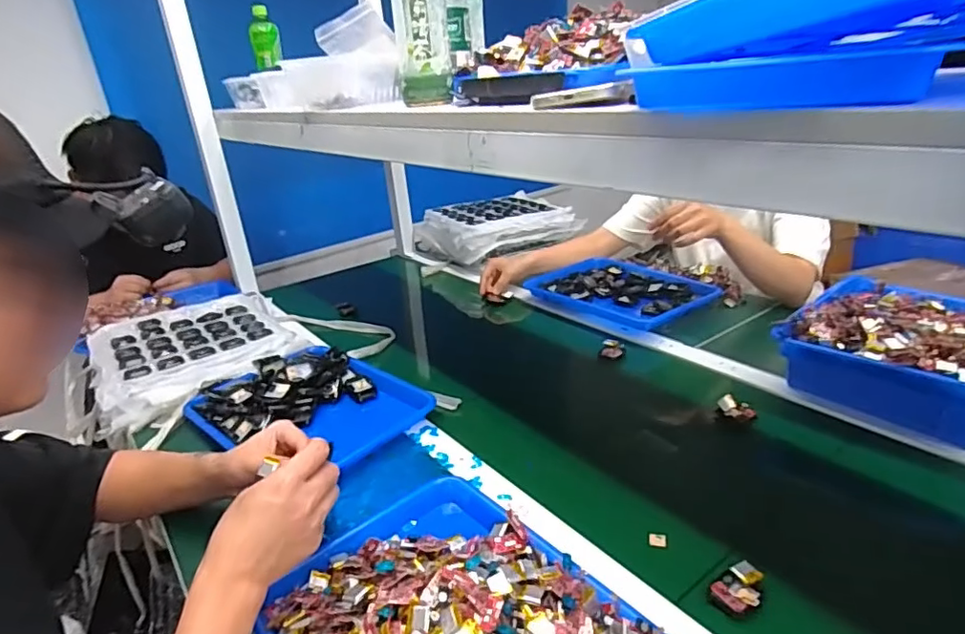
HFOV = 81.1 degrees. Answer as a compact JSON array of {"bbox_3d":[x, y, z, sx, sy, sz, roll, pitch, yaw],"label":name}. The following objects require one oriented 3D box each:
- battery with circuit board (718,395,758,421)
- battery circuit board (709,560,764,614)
[{"bbox_3d":[0.345,0.124,0.764,0.048,0.020,0.026,11,29,34],"label":"battery with circuit board"},{"bbox_3d":[0.235,0.245,0.512,0.052,0.009,0.036,-21,28,-31],"label":"battery circuit board"}]

